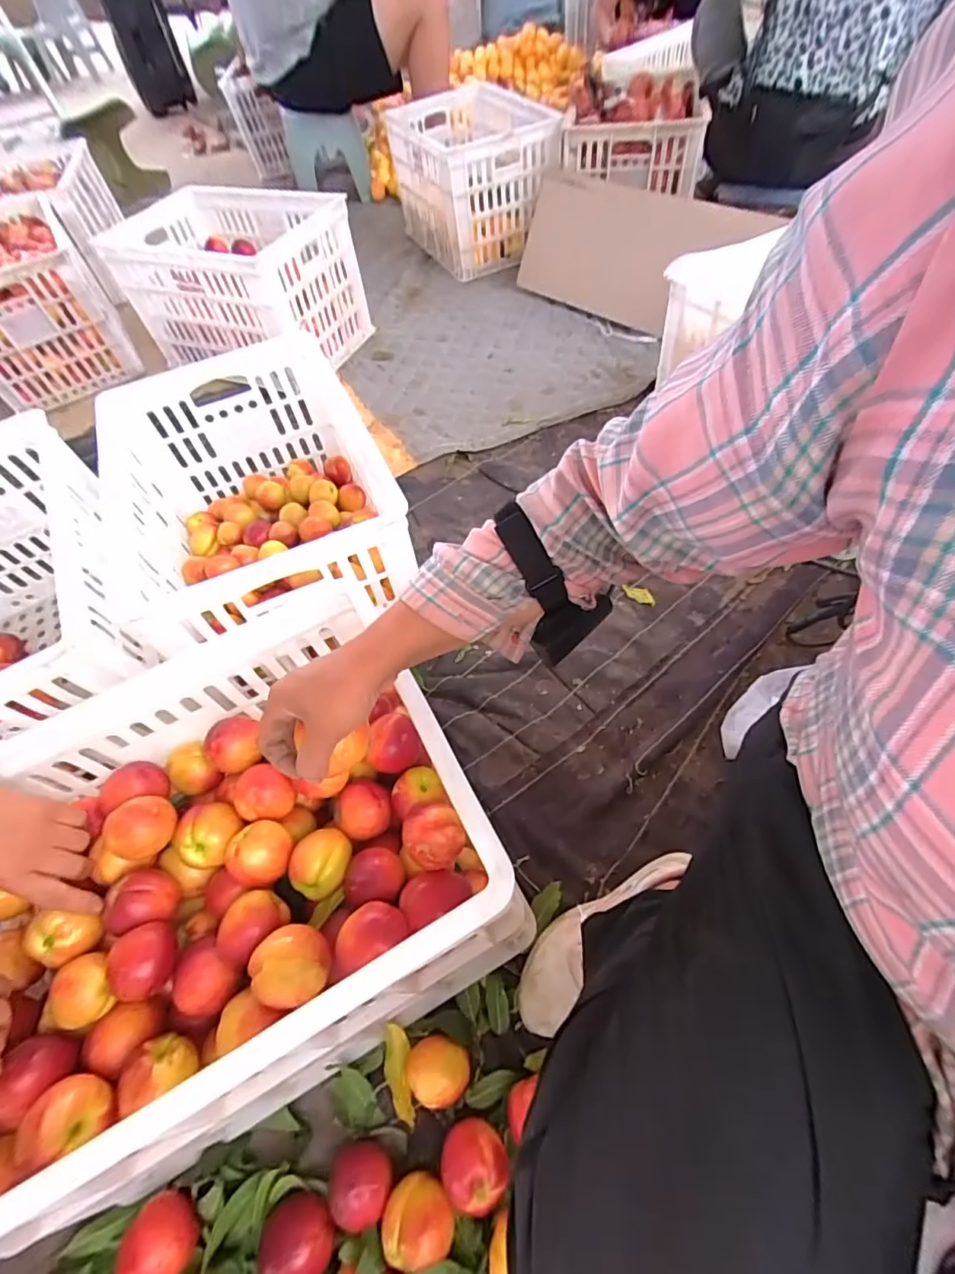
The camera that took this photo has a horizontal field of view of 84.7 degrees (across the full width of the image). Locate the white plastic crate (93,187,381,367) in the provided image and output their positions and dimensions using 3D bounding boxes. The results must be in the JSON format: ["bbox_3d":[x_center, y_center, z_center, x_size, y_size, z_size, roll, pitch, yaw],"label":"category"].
[{"bbox_3d":[-0.558,-0.854,1.255,0.484,0.275,0.331,17,58,16],"label":"white plastic crate"}]

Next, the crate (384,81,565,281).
[{"bbox_3d":[-0.016,-1.294,1.505,0.361,0.342,0.523,-26,57,-13],"label":"crate"}]

